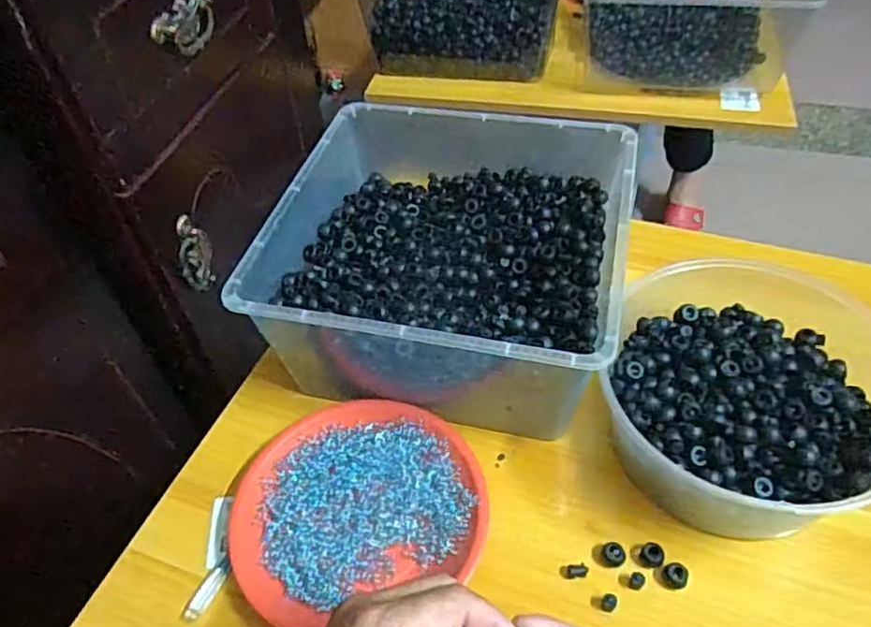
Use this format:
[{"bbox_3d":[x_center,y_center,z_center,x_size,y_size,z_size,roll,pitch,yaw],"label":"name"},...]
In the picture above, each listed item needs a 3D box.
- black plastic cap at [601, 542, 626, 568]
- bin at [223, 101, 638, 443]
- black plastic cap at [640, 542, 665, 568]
[{"bbox_3d":[0.132,0.179,0.487,0.017,0.007,0.017,1,48,5],"label":"black plastic cap"},{"bbox_3d":[0.015,-0.051,0.612,0.299,0.130,0.299,10,49,12],"label":"bin"},{"bbox_3d":[0.160,0.178,0.484,0.017,0.007,0.017,-2,48,2],"label":"black plastic cap"}]

